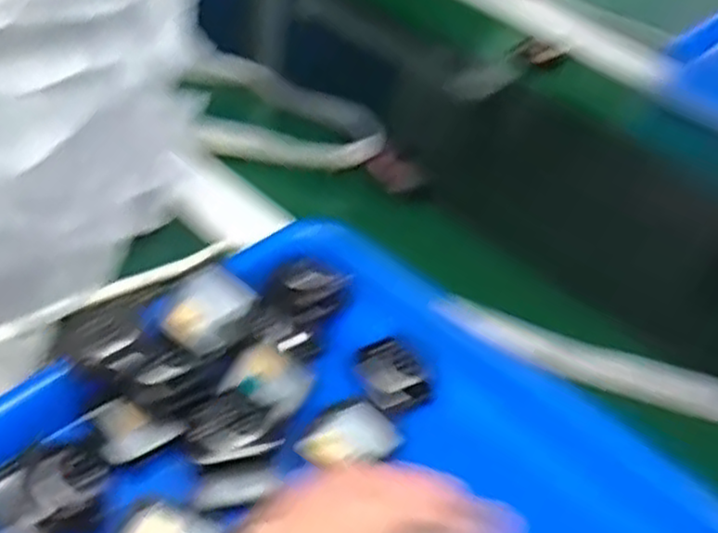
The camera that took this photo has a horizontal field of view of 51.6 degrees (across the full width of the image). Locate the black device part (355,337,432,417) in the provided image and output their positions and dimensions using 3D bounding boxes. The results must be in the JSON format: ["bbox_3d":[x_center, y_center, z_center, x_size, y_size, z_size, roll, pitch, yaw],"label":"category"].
[{"bbox_3d":[0.017,0.057,0.390,0.032,0.013,0.040,-17,51,-27],"label":"black device part"}]

